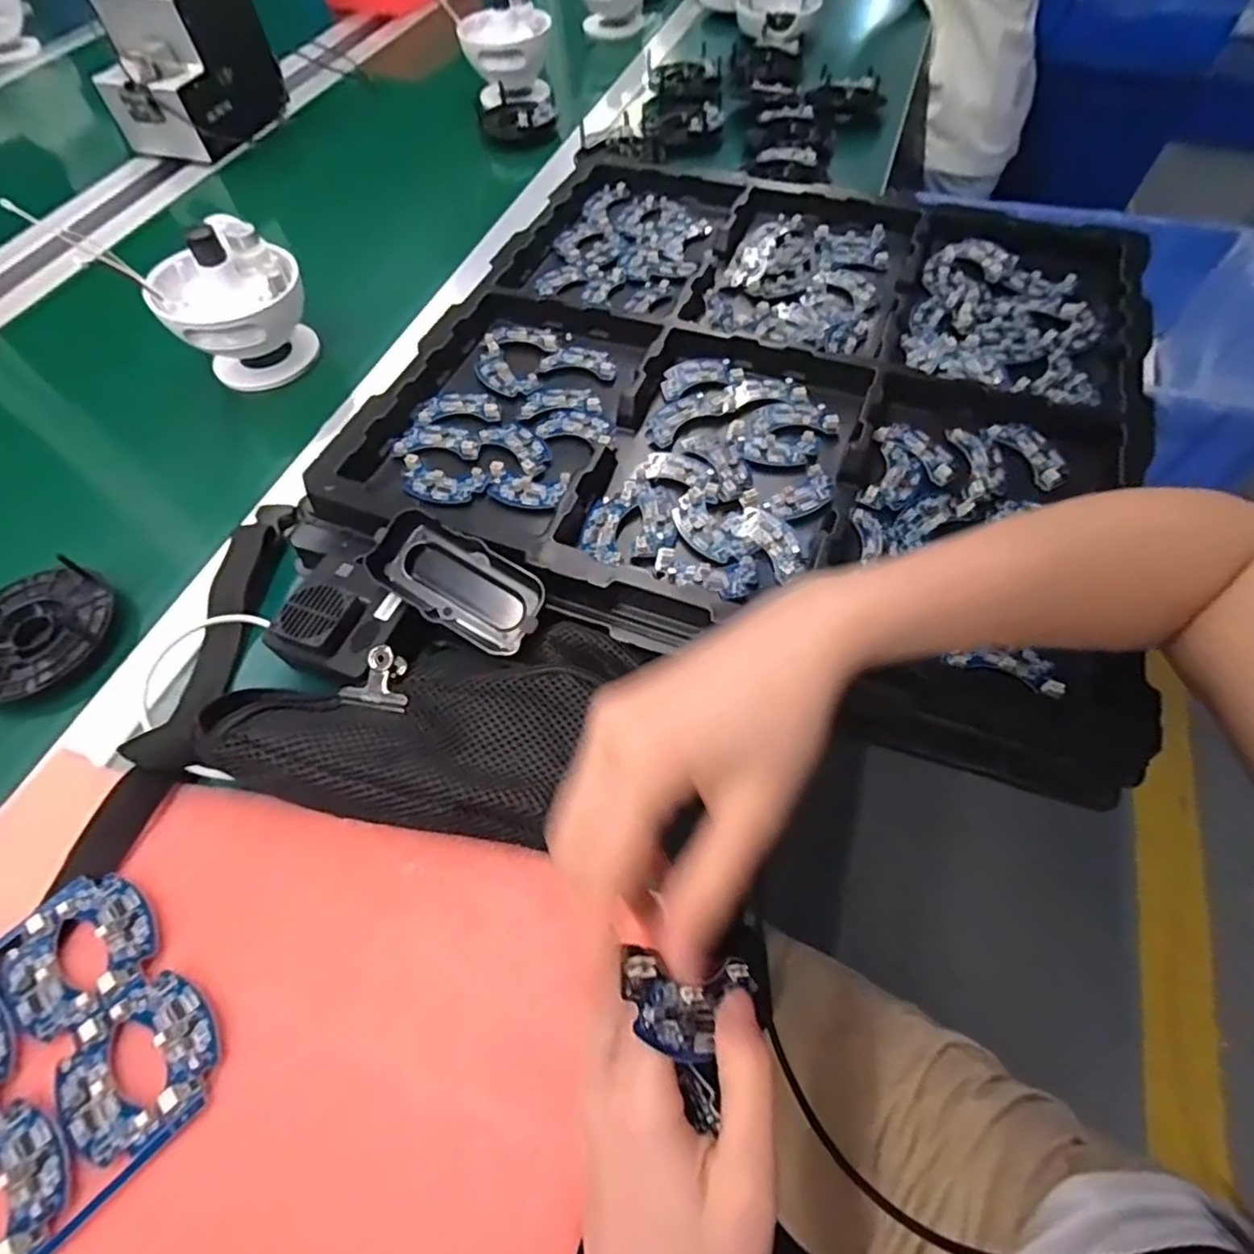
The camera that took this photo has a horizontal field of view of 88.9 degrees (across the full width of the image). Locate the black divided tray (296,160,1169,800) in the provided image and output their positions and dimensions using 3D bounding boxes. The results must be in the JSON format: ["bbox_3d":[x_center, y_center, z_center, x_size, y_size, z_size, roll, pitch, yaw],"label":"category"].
[{"bbox_3d":[0.111,-0.204,0.503,0.528,0.044,0.520,18,62,14],"label":"black divided tray"}]

